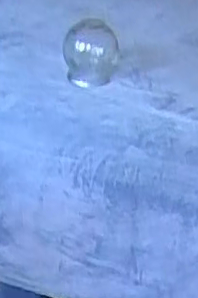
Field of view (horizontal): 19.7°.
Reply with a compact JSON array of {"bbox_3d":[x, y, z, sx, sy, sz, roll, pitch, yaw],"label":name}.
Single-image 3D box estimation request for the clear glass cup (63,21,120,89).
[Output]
[{"bbox_3d":[-0.011,-0.132,0.745,0.072,0.090,0.082,8,30,1],"label":"clear glass cup"}]

